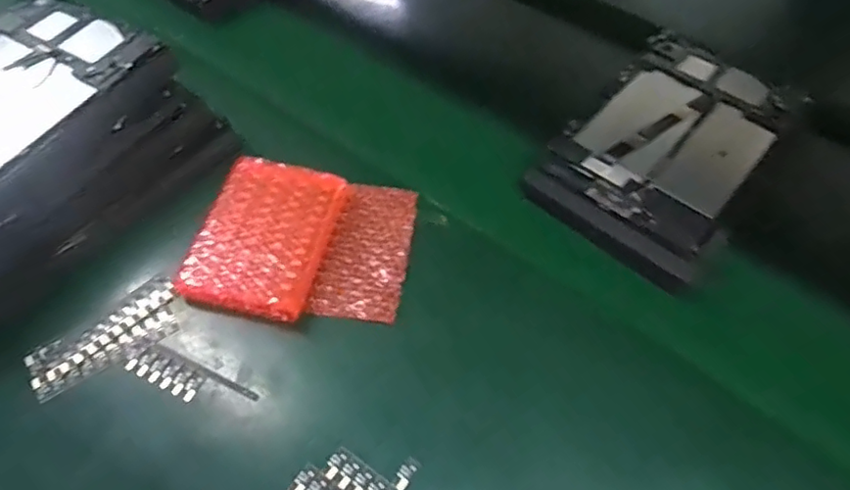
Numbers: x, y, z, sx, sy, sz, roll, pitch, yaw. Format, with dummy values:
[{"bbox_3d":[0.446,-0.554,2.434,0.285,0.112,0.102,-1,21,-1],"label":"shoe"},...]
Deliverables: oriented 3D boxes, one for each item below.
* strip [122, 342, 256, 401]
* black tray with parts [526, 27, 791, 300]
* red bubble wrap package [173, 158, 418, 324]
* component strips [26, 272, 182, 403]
[{"bbox_3d":[-0.161,0.092,0.401,0.089,0.004,0.026,22,57,14],"label":"strip"},{"bbox_3d":[0.212,-0.090,0.504,0.151,0.018,0.253,34,64,23],"label":"black tray with parts"},{"bbox_3d":[-0.090,-0.005,0.443,0.150,0.026,0.122,8,55,5],"label":"red bubble wrap package"},{"bbox_3d":[-0.223,0.067,0.414,0.107,0.005,0.046,-33,62,-22],"label":"component strips"}]

